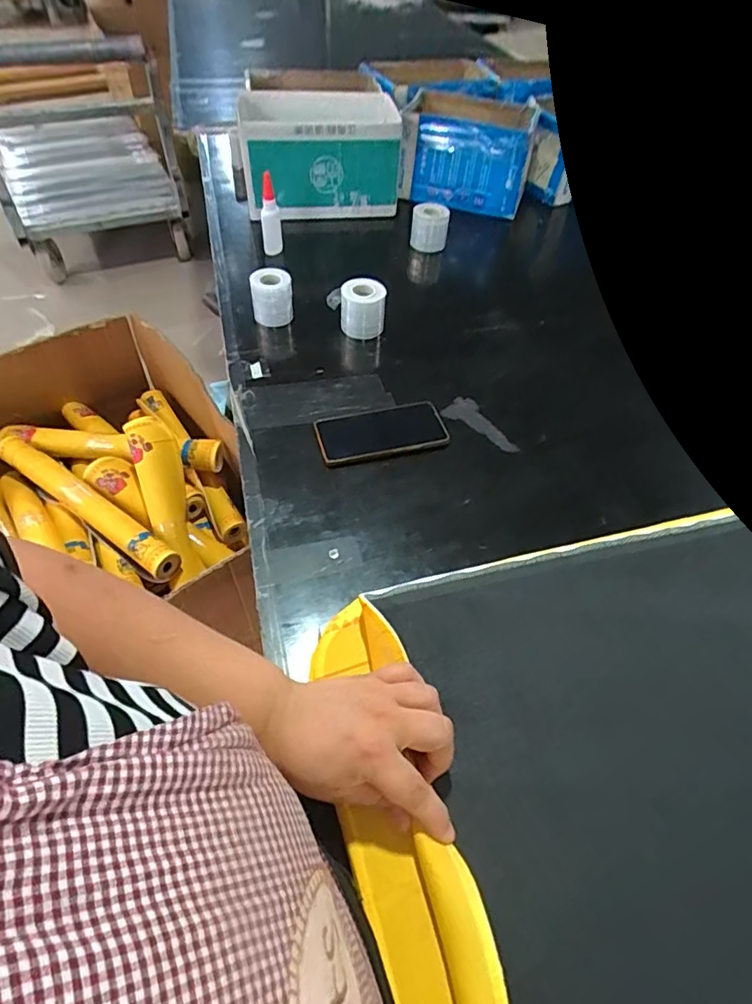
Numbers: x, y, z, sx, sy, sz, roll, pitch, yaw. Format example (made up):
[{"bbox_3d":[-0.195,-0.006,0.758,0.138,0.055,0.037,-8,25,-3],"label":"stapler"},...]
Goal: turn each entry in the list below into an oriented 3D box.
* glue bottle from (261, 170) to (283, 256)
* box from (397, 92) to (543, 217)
[{"bbox_3d":[-0.172,-0.463,0.896,0.032,0.137,0.038,-4,52,-9],"label":"glue bottle"},{"bbox_3d":[0.182,-0.697,1.085,0.248,0.143,0.210,11,52,4],"label":"box"}]

